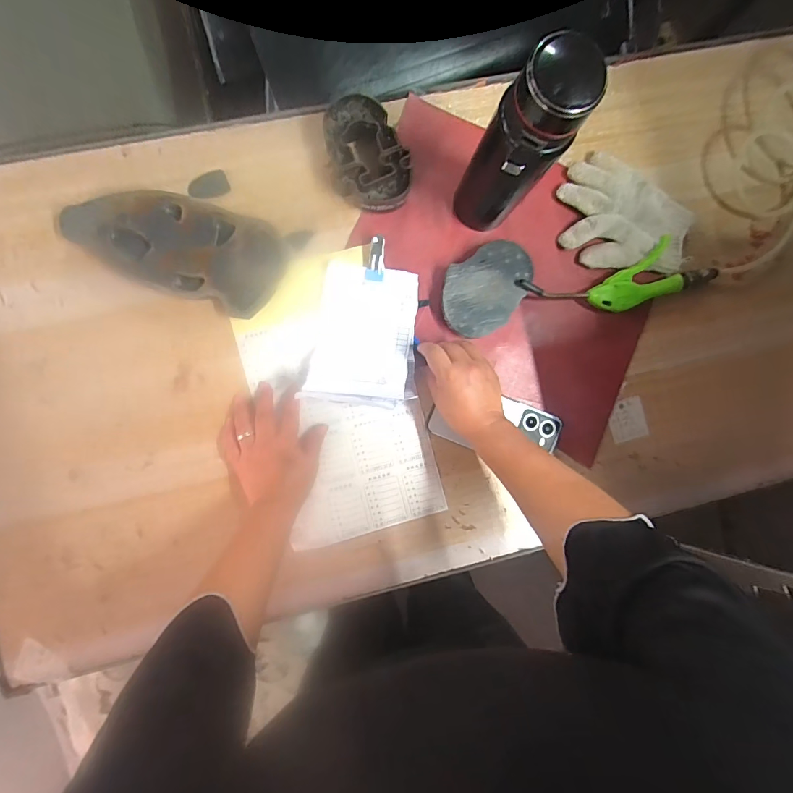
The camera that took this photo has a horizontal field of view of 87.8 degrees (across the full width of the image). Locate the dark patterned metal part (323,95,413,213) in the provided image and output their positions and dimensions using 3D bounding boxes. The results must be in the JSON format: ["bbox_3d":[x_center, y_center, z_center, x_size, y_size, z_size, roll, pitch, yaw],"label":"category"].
[{"bbox_3d":[-0.034,-0.290,0.499,0.096,0.043,0.131,-12,92,-5],"label":"dark patterned metal part"}]

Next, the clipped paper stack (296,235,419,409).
[{"bbox_3d":[-0.035,-0.085,0.507,0.123,0.034,0.197,7,77,-4],"label":"clipped paper stack"}]

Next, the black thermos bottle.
[{"bbox_3d":[0.113,-0.236,0.415,0.067,0.242,0.073,0,91,-5],"label":"black thermos bottle"}]

